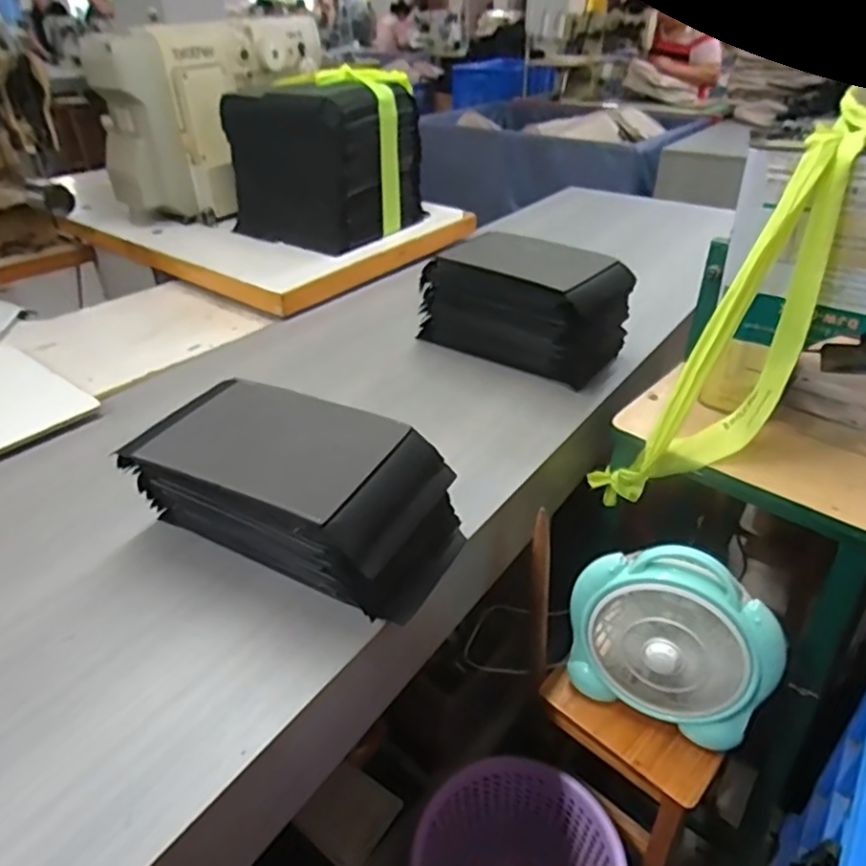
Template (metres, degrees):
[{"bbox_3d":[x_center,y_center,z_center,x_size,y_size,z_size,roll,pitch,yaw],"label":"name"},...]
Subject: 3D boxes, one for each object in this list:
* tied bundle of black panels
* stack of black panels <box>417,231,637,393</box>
[{"bbox_3d":[-0.224,-0.557,1.314,0.297,0.314,0.269,23,41,31],"label":"tied bundle of black panels"},{"bbox_3d":[0.135,-0.191,0.967,0.278,0.171,0.166,24,41,32],"label":"stack of black panels"}]

